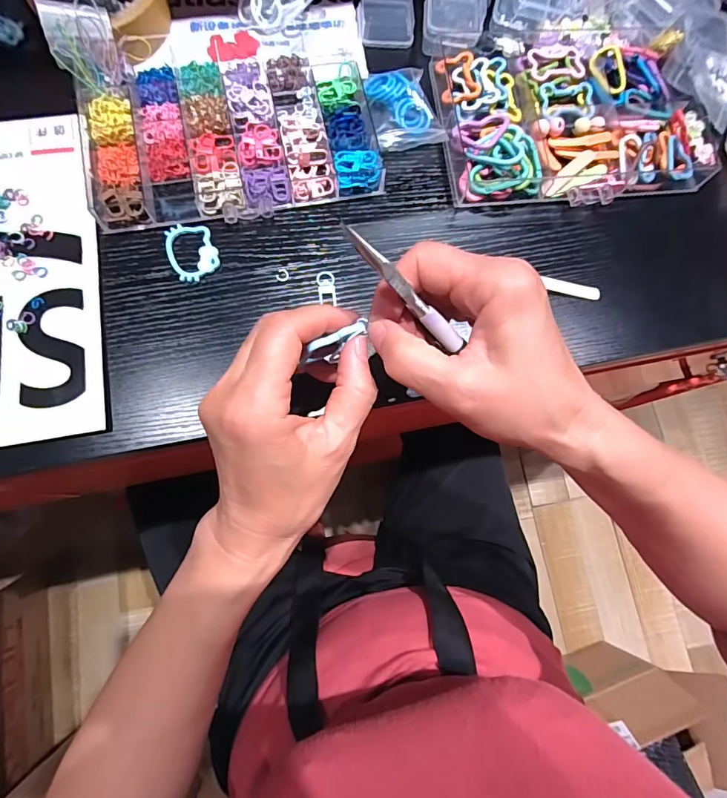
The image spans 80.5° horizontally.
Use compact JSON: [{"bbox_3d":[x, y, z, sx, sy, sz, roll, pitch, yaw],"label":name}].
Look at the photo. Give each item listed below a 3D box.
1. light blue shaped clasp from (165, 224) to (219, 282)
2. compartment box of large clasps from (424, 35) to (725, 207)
[{"bbox_3d":[-0.123,-0.107,0.308,0.033,0.004,0.043,-22,81,-9],"label":"light blue shaped clasp"},{"bbox_3d":[0.173,-0.238,0.346,0.218,0.021,0.157,-8,79,-6],"label":"compartment box of large clasps"}]

